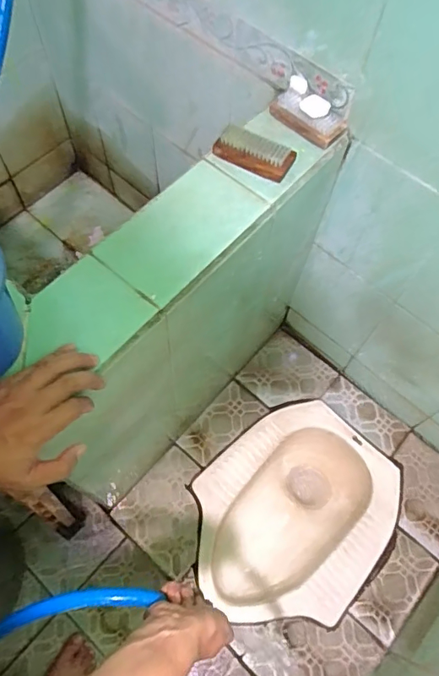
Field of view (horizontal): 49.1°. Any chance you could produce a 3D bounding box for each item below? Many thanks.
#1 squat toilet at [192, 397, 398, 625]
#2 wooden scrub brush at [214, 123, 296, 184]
[{"bbox_3d":[0.156,0.392,1.090,0.369,0.180,0.427,35,68,13],"label":"squat toilet"},{"bbox_3d":[0.045,-0.237,0.614,0.098,0.026,0.047,26,67,10],"label":"wooden scrub brush"}]

